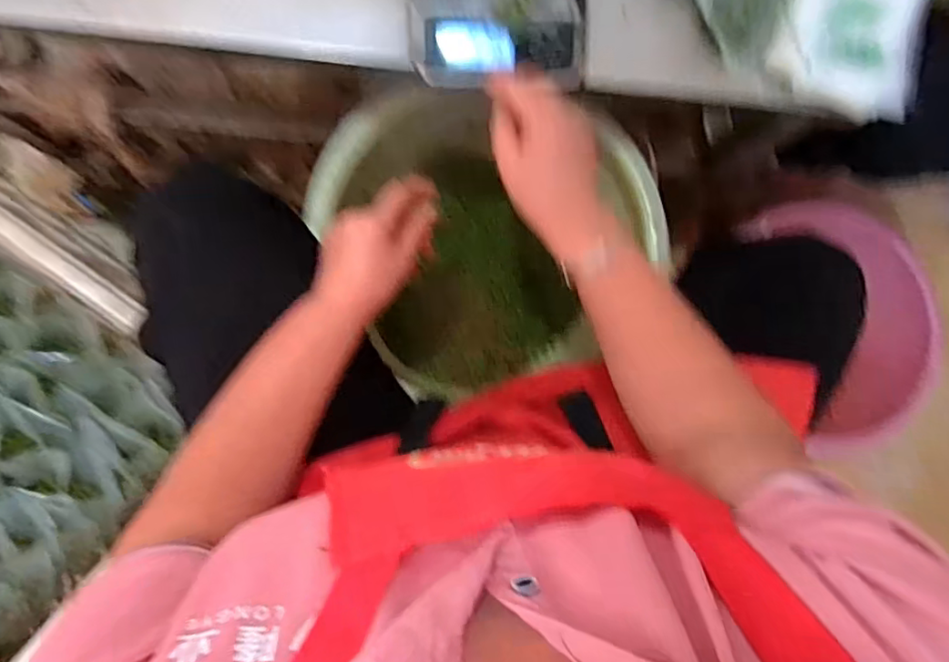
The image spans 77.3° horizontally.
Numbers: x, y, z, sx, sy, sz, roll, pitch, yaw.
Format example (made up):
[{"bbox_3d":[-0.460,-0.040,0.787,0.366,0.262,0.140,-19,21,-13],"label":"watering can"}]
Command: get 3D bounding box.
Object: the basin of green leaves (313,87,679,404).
[{"bbox_3d":[0.020,-0.100,0.693,0.360,0.129,0.314,-13,88,-7],"label":"basin of green leaves"}]

